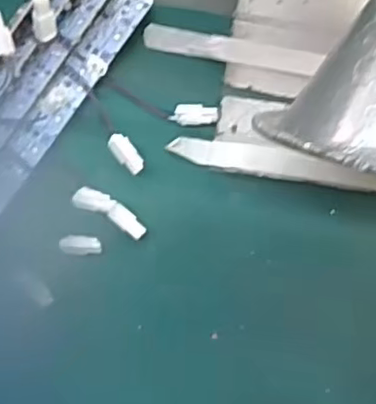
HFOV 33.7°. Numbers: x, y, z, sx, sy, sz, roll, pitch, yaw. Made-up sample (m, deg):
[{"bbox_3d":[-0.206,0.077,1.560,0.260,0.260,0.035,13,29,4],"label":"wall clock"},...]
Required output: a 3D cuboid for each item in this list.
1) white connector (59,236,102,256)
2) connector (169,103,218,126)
[{"bbox_3d":[-0.066,0.027,0.384,0.026,0.007,0.012,6,84,-20],"label":"white connector"},{"bbox_3d":[0.004,-0.055,0.390,0.029,0.009,0.013,-1,84,1],"label":"connector"}]

